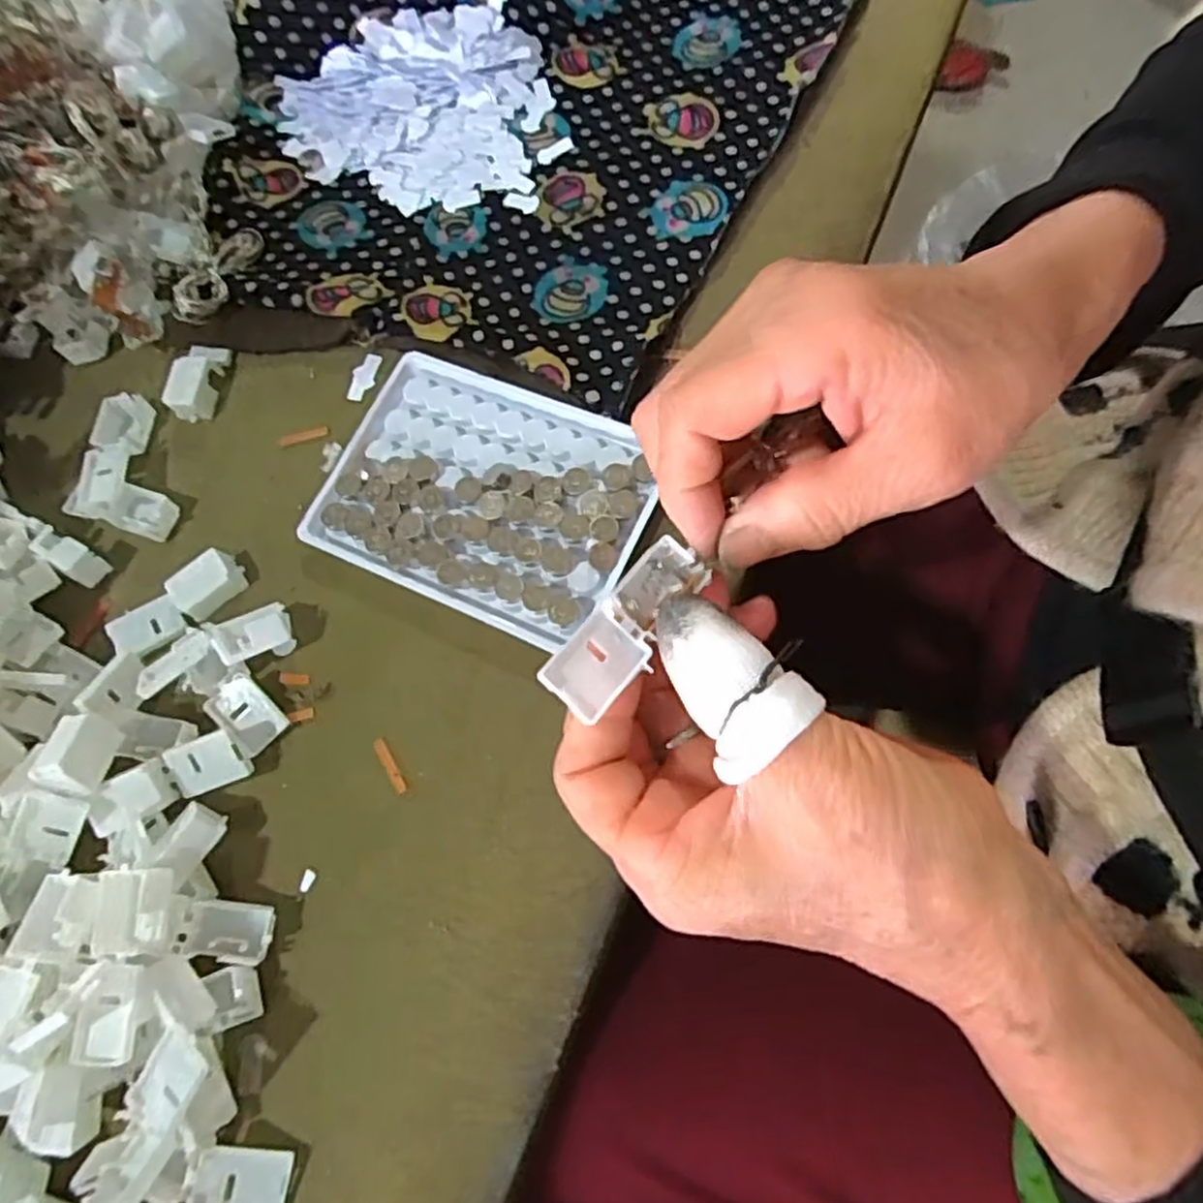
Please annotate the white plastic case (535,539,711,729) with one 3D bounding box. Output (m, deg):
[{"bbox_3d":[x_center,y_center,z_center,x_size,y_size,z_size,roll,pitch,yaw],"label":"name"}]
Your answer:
[{"bbox_3d":[0.007,0.007,0.204,0.019,0.011,0.055,35,66,12],"label":"white plastic case"}]

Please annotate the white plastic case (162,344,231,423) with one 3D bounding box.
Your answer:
[{"bbox_3d":[-0.181,-0.099,0.336,0.018,0.010,0.035,8,73,11],"label":"white plastic case"}]

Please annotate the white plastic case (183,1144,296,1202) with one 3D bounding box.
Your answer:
[{"bbox_3d":[-0.111,0.179,0.231,0.029,0.004,0.020,14,74,-11],"label":"white plastic case"}]

